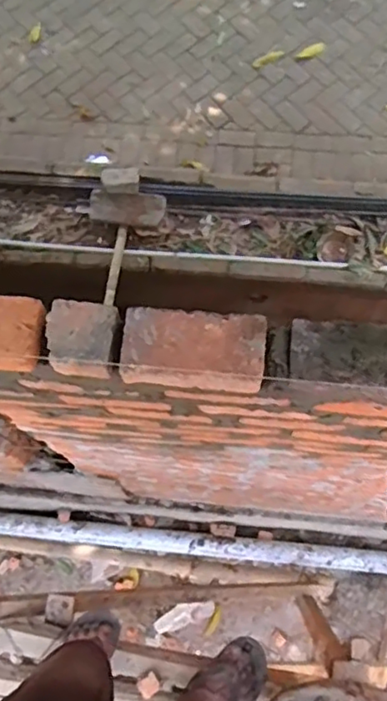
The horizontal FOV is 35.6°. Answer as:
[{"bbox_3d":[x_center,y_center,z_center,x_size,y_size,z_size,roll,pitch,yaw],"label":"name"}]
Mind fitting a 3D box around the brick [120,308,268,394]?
[{"bbox_3d":[0.001,-0.003,0.686,0.157,0.038,0.084,4,72,2],"label":"brick"}]

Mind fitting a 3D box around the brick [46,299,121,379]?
[{"bbox_3d":[-0.126,-0.013,0.689,0.079,0.039,0.083,4,72,2],"label":"brick"}]

